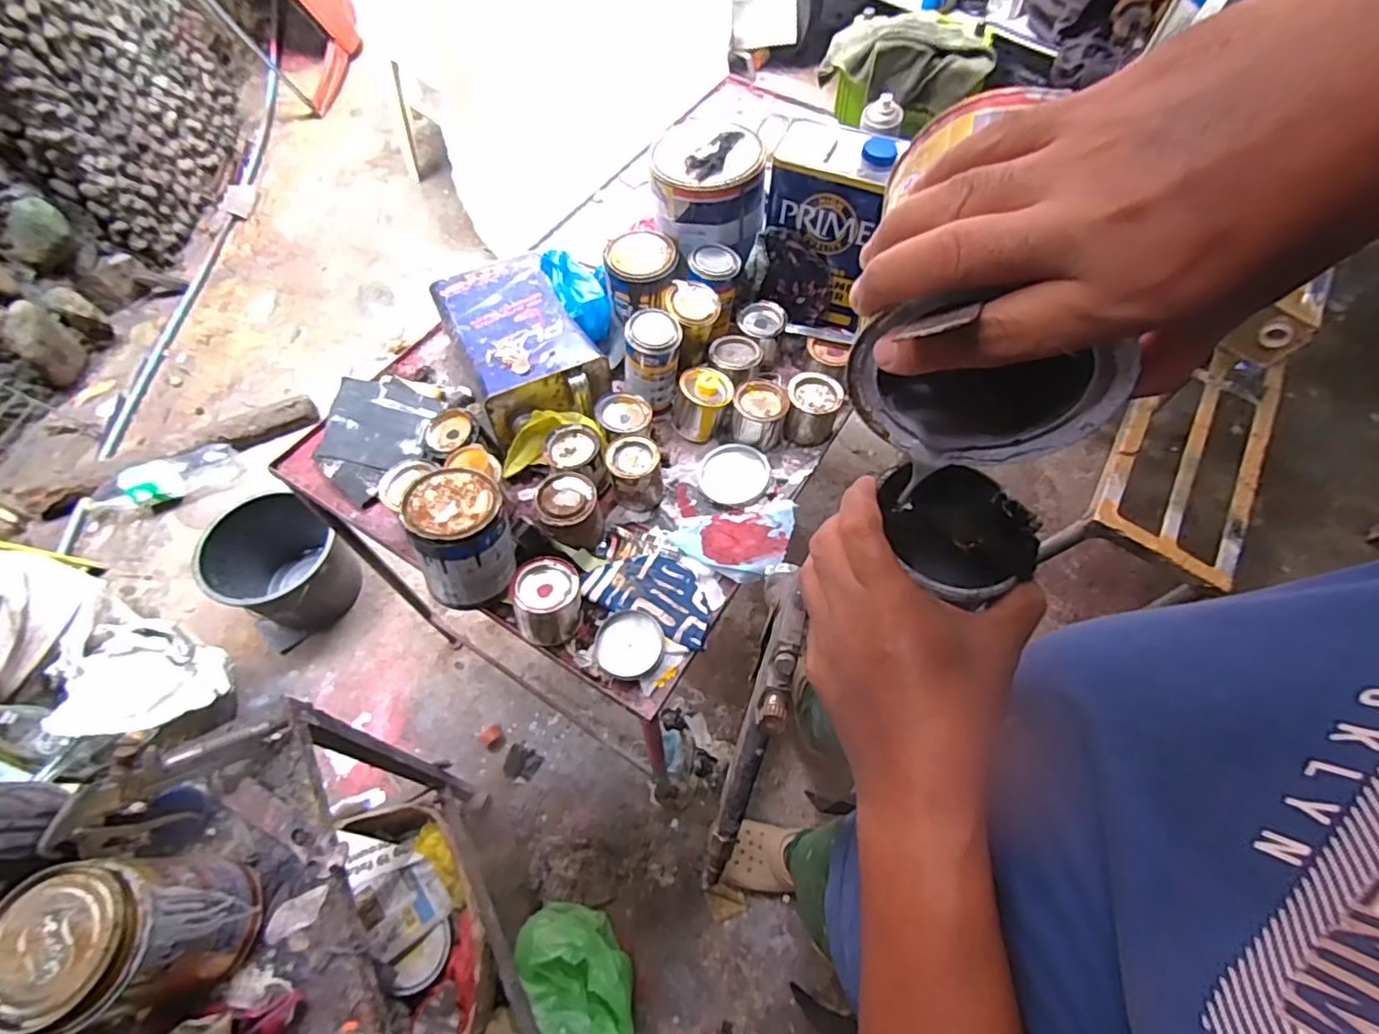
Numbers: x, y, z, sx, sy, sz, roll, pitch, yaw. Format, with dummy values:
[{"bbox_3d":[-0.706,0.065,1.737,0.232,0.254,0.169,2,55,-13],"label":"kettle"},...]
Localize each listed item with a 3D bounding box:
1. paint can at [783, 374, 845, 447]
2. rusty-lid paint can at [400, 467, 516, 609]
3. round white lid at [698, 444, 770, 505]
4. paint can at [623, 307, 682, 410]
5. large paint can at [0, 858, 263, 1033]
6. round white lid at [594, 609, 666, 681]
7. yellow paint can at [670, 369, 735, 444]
[{"bbox_3d":[0.167,-0.149,0.853,0.075,0.064,0.081,15,63,5],"label":"paint can"},{"bbox_3d":[-0.252,0.021,0.692,0.107,0.115,0.121,-11,64,-8],"label":"rusty-lid paint can"},{"bbox_3d":[0.059,-0.058,0.829,0.089,0.014,0.087,1,63,-2],"label":"round white lid"},{"bbox_3d":[-0.051,-0.208,0.843,0.075,0.125,0.077,5,63,0],"label":"paint can"},{"bbox_3d":[-0.443,0.331,0.493,0.117,0.141,0.108,3,63,-1],"label":"large paint can"},{"bbox_3d":[-0.068,0.145,0.709,0.077,0.012,0.076,1,63,-2],"label":"round white lid"},{"bbox_3d":[0.016,-0.154,0.858,0.076,0.063,0.078,1,63,-2],"label":"yellow paint can"}]

